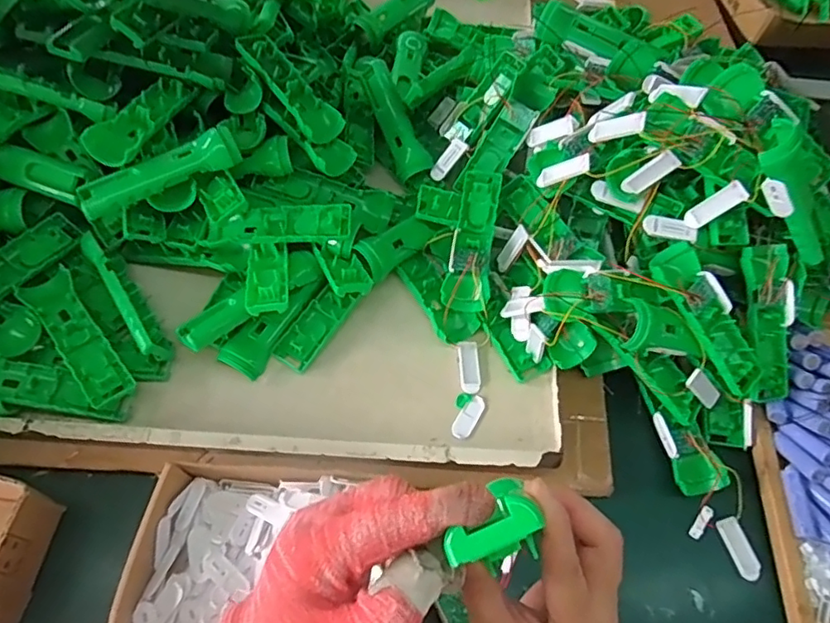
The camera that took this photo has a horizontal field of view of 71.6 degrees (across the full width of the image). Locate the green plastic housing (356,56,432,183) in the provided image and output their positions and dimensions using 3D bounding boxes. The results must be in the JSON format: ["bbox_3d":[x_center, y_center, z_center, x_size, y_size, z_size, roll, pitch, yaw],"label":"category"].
[{"bbox_3d":[-0.030,-0.247,0.740,0.042,0.034,0.163,-22,87,-15],"label":"green plastic housing"}]

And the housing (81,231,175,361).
[{"bbox_3d":[-0.301,-0.011,0.608,0.025,0.051,0.155,-31,67,-18],"label":"housing"}]

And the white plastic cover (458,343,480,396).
[{"bbox_3d":[0.058,0.060,0.619,0.021,0.004,0.060,1,61,-3],"label":"white plastic cover"}]

